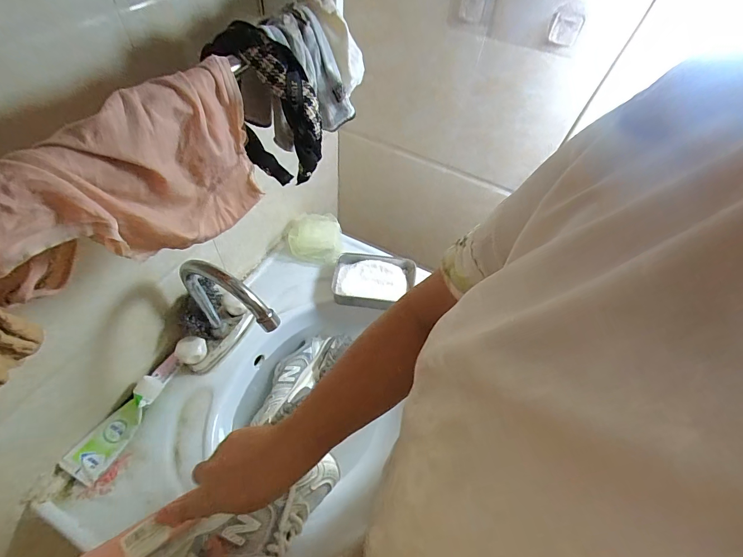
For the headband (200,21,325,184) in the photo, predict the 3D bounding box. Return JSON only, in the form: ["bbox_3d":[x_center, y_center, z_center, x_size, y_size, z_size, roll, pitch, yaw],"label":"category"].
[{"bbox_3d":[-0.106,-0.167,0.388,0.120,0.161,0.062,21,56,9],"label":"headband"}]

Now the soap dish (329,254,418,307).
[{"bbox_3d":[0.005,0.009,0.692,0.150,0.043,0.101,8,55,1],"label":"soap dish"}]

